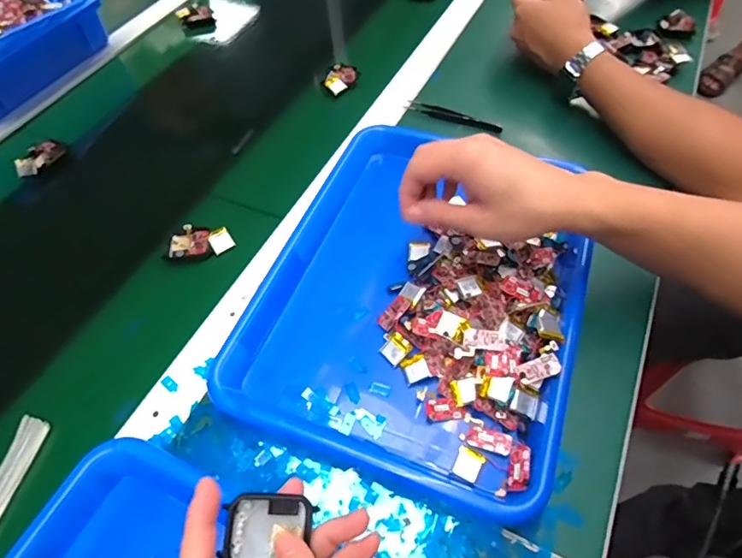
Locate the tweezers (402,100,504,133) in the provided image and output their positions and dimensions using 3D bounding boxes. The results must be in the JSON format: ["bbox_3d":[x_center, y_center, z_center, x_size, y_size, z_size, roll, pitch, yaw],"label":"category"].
[{"bbox_3d":[0.094,-0.186,0.555,0.114,0.009,0.012,22,59,17],"label":"tweezers"}]

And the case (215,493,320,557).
[{"bbox_3d":[-0.054,0.133,0.255,0.045,0.011,0.038,11,77,-14],"label":"case"}]

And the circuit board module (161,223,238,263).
[{"bbox_3d":[-0.166,-0.034,0.471,0.064,0.012,0.040,-5,55,-1],"label":"circuit board module"}]

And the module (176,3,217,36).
[{"bbox_3d":[-0.267,-0.398,0.743,0.049,0.042,0.019,-8,55,-2],"label":"module"}]

